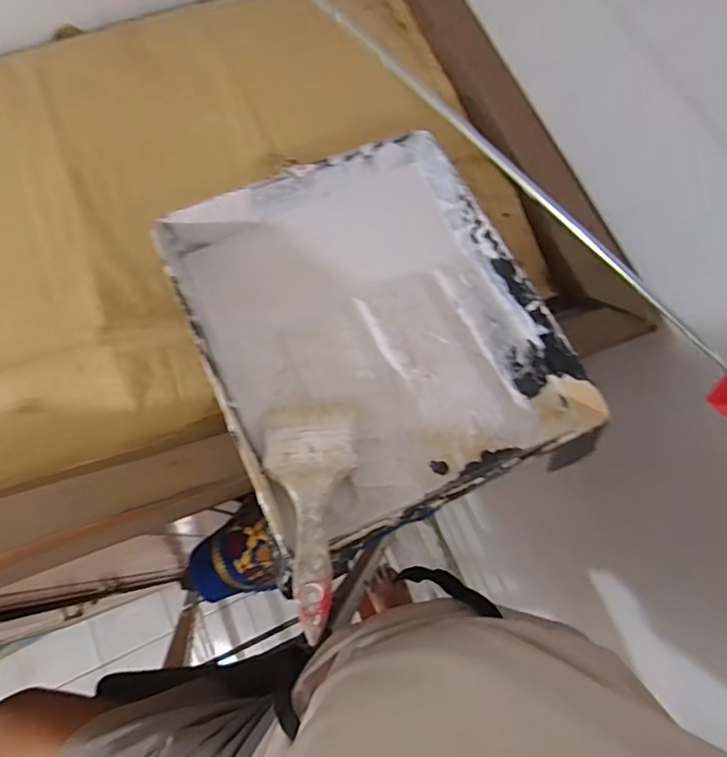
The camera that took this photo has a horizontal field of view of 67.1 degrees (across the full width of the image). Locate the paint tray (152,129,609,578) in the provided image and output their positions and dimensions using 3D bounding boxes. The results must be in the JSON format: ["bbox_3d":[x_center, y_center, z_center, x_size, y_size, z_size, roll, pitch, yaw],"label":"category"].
[{"bbox_3d":[0.007,-0.051,0.495,0.291,0.066,0.349,-25,74,-6],"label":"paint tray"}]

